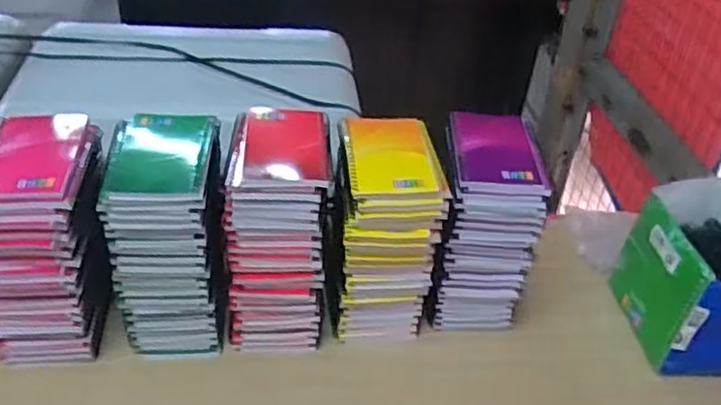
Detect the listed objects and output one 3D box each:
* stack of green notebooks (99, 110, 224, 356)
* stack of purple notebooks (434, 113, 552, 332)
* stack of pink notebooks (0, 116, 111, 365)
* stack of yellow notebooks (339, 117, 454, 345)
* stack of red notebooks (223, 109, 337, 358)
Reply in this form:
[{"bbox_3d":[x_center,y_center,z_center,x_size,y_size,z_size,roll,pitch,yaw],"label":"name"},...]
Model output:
[{"bbox_3d":[-0.198,0.035,0.718,0.103,0.239,0.142,0,37,-7],"label":"stack of green notebooks"},{"bbox_3d":[0.131,0.029,0.755,0.097,0.220,0.132,4,36,-2],"label":"stack of purple notebooks"},{"bbox_3d":[-0.320,0.040,0.698,0.107,0.224,0.137,2,37,-5],"label":"stack of pink notebooks"},{"bbox_3d":[0.021,0.037,0.732,0.101,0.221,0.130,0,37,-7],"label":"stack of yellow notebooks"},{"bbox_3d":[-0.088,0.034,0.739,0.102,0.231,0.141,3,36,-3],"label":"stack of red notebooks"}]

